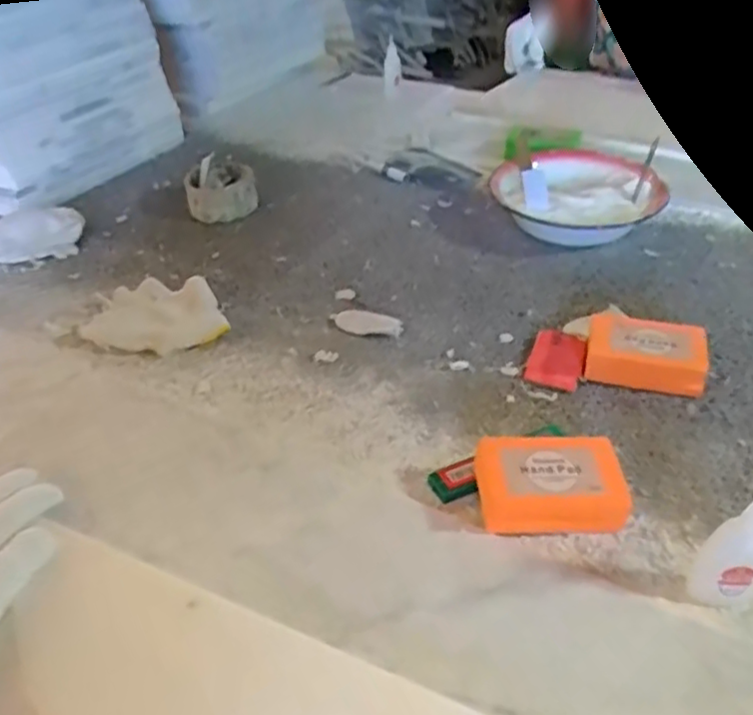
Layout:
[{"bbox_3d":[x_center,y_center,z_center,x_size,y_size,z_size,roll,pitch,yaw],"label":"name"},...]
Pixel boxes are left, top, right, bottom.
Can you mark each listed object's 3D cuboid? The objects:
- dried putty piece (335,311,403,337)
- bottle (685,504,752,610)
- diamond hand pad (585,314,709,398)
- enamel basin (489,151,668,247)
[{"bbox_3d":[-0.007,-0.033,0.637,0.062,0.004,0.030,5,38,8],"label":"dried putty piece"},{"bbox_3d":[0.205,0.102,0.377,0.029,0.107,0.033,-29,46,-31],"label":"bottle"},{"bbox_3d":[0.223,-0.004,0.566,0.096,0.035,0.061,8,39,12],"label":"diamond hand pad"},{"bbox_3d":[0.222,-0.185,0.761,0.172,0.074,0.140,-9,38,-9],"label":"enamel basin"}]

